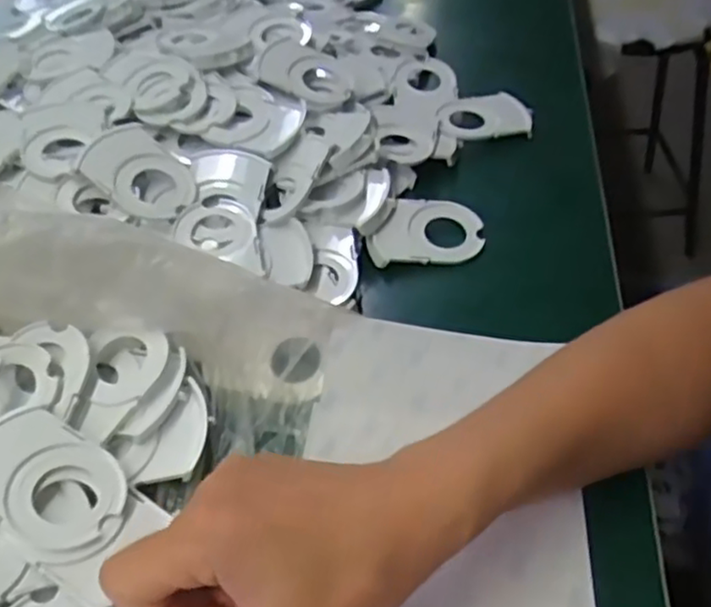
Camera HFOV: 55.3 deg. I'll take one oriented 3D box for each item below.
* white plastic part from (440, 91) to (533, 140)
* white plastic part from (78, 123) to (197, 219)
[{"bbox_3d":[0.107,-0.156,0.564,0.074,0.012,0.045,-10,63,-1],"label":"white plastic part"},{"bbox_3d":[-0.145,-0.087,0.462,0.072,0.018,0.058,43,55,-1],"label":"white plastic part"}]

